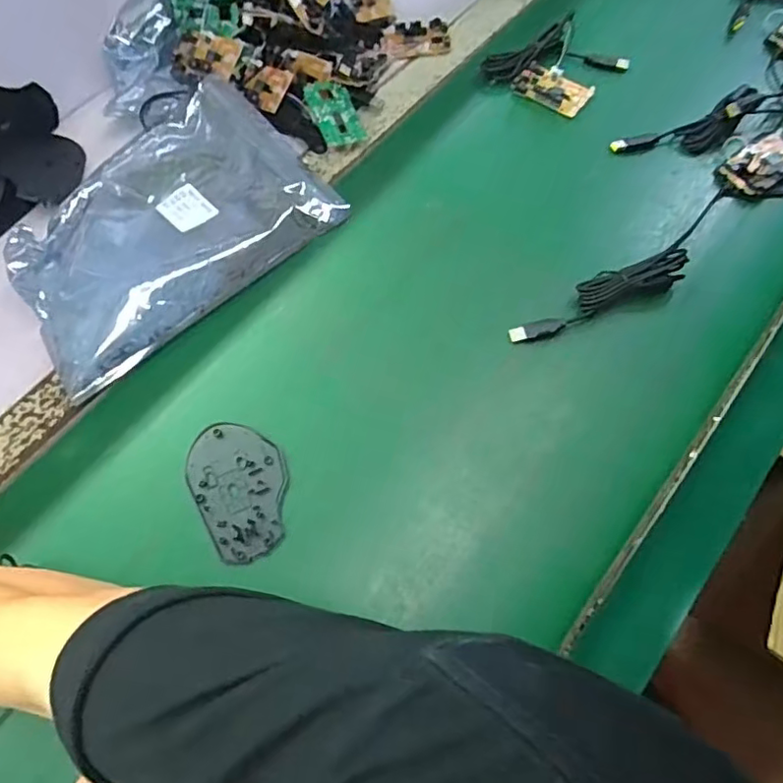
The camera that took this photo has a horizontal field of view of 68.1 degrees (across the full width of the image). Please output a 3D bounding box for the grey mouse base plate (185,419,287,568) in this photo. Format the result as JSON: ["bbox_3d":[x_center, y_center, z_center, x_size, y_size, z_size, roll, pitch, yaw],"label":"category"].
[{"bbox_3d":[-0.116,0.075,0.454,0.070,0.015,0.107,-28,69,-12],"label":"grey mouse base plate"}]

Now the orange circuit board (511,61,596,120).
[{"bbox_3d":[0.175,-0.327,0.627,0.078,0.008,0.050,31,70,13],"label":"orange circuit board"}]

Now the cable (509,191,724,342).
[{"bbox_3d":[0.225,-0.109,0.516,0.270,0.027,0.047,-33,70,-14],"label":"cable"}]

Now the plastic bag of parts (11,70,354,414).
[{"bbox_3d":[-0.205,-0.150,0.530,0.286,0.036,0.183,-40,72,-16],"label":"plastic bag of parts"}]

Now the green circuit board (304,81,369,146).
[{"bbox_3d":[-0.059,-0.286,0.593,0.047,0.007,0.079,-19,75,-23],"label":"green circuit board"}]

